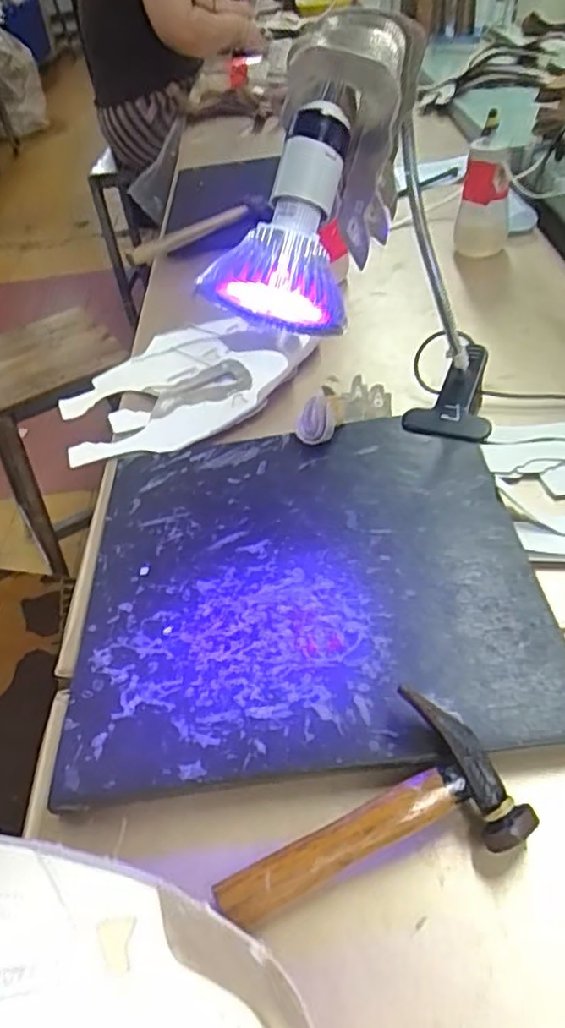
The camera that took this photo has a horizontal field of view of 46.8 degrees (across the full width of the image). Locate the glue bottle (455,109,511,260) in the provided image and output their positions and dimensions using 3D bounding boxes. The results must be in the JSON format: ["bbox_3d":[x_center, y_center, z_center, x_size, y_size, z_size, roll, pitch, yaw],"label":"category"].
[{"bbox_3d":[0.245,-0.387,0.783,0.063,0.140,0.061,5,45,13],"label":"glue bottle"}]

